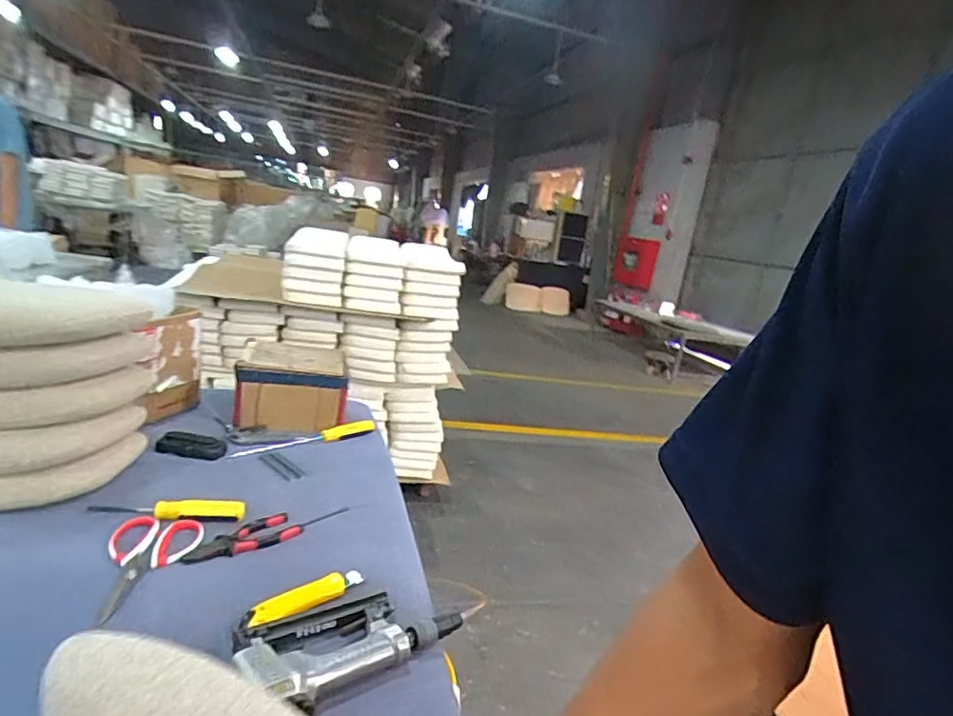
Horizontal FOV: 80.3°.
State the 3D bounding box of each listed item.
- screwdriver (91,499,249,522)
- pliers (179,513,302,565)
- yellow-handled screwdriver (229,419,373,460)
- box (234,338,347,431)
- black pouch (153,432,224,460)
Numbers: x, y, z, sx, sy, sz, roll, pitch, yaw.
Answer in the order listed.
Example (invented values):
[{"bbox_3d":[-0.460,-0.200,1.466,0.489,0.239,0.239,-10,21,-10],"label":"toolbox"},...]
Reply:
[{"bbox_3d":[-0.425,0.211,0.784,0.194,0.021,0.031,7,13,-10],"label":"screwdriver"},{"bbox_3d":[-0.312,0.239,0.751,0.054,0.013,0.154,21,17,41],"label":"pliers"},{"bbox_3d":[-0.331,0.155,1.097,0.299,0.024,0.036,-3,18,-42],"label":"yellow-handled screwdriver"},{"bbox_3d":[-0.382,0.058,1.174,0.208,0.129,0.176,4,16,-19],"label":"box"},{"bbox_3d":[-0.491,0.147,0.970,0.107,0.032,0.041,5,16,-7],"label":"black pouch"}]

